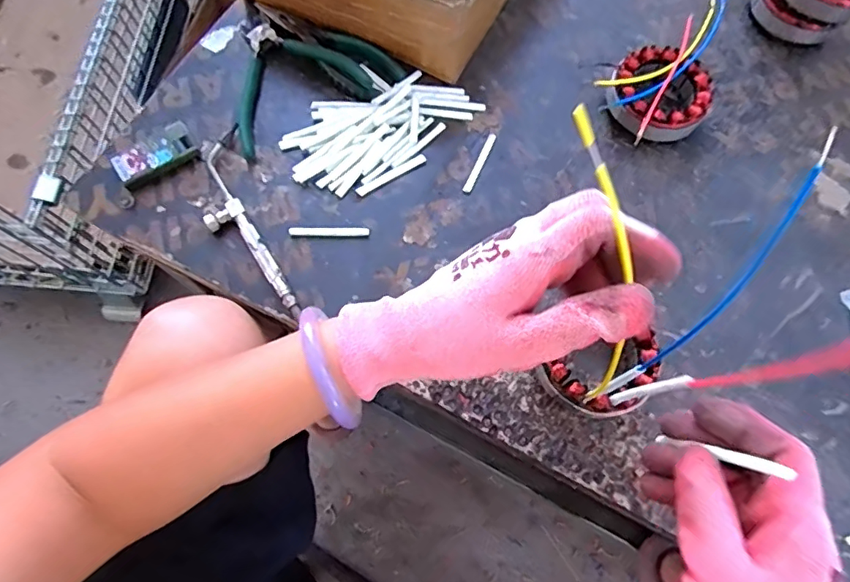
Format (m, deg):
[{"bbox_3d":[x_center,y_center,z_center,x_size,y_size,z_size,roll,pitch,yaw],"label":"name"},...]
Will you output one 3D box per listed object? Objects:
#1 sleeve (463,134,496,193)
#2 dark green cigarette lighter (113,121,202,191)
[{"bbox_3d":[0.048,-0.112,0.459,0.007,0.004,0.062,24,71,8],"label":"sleeve"},{"bbox_3d":[-0.228,-0.116,0.444,0.066,0.012,0.032,-34,74,-12],"label":"dark green cigarette lighter"}]

